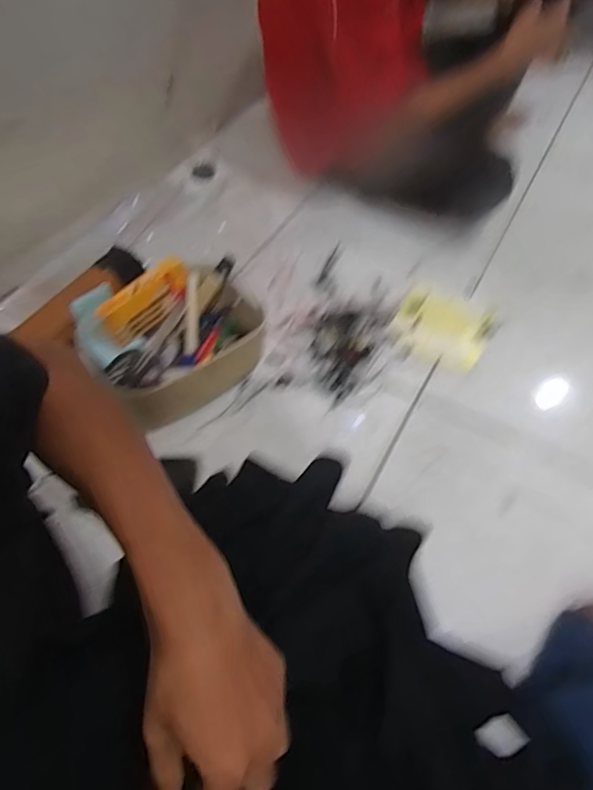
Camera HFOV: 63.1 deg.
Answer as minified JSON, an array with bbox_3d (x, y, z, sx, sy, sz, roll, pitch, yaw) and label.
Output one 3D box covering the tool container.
[{"bbox_3d":[-0.171,-0.081,0.723,0.251,0.136,0.173,-28,62,-19],"label":"tool container"}]

